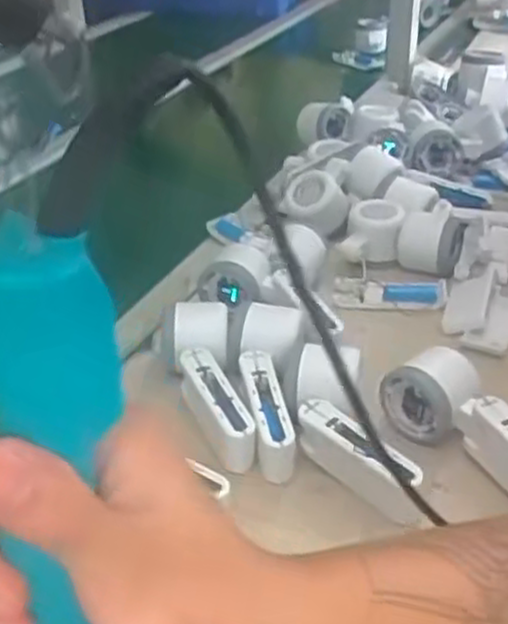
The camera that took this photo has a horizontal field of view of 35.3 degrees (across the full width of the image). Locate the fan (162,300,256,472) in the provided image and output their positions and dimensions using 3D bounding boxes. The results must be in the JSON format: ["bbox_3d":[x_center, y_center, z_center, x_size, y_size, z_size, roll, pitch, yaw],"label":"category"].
[{"bbox_3d":[-0.038,0.054,0.616,0.056,0.052,0.167,-6,33,-7],"label":"fan"}]

